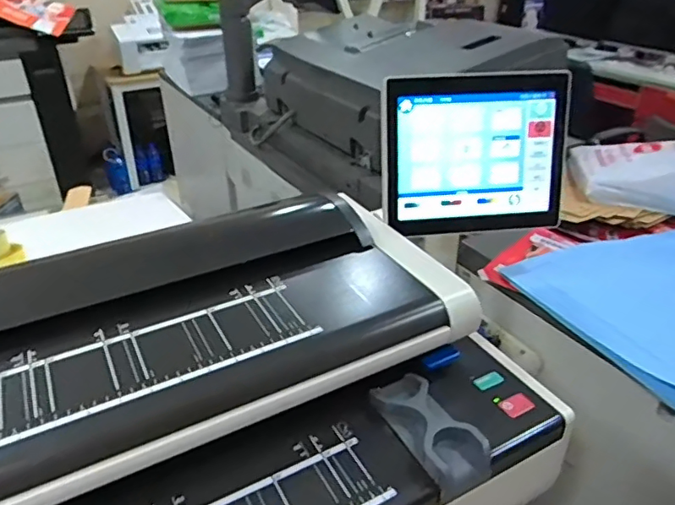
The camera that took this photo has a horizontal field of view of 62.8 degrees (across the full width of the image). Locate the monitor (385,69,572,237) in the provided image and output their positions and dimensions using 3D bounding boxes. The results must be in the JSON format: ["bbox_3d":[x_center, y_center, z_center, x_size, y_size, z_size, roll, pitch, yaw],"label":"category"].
[{"bbox_3d":[0.214,-0.150,0.858,0.287,0.243,0.044,-3,14,-6],"label":"monitor"}]

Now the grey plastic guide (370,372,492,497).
[{"bbox_3d":[0.088,0.170,0.546,0.059,0.033,0.129,-17,35,-25],"label":"grey plastic guide"}]

